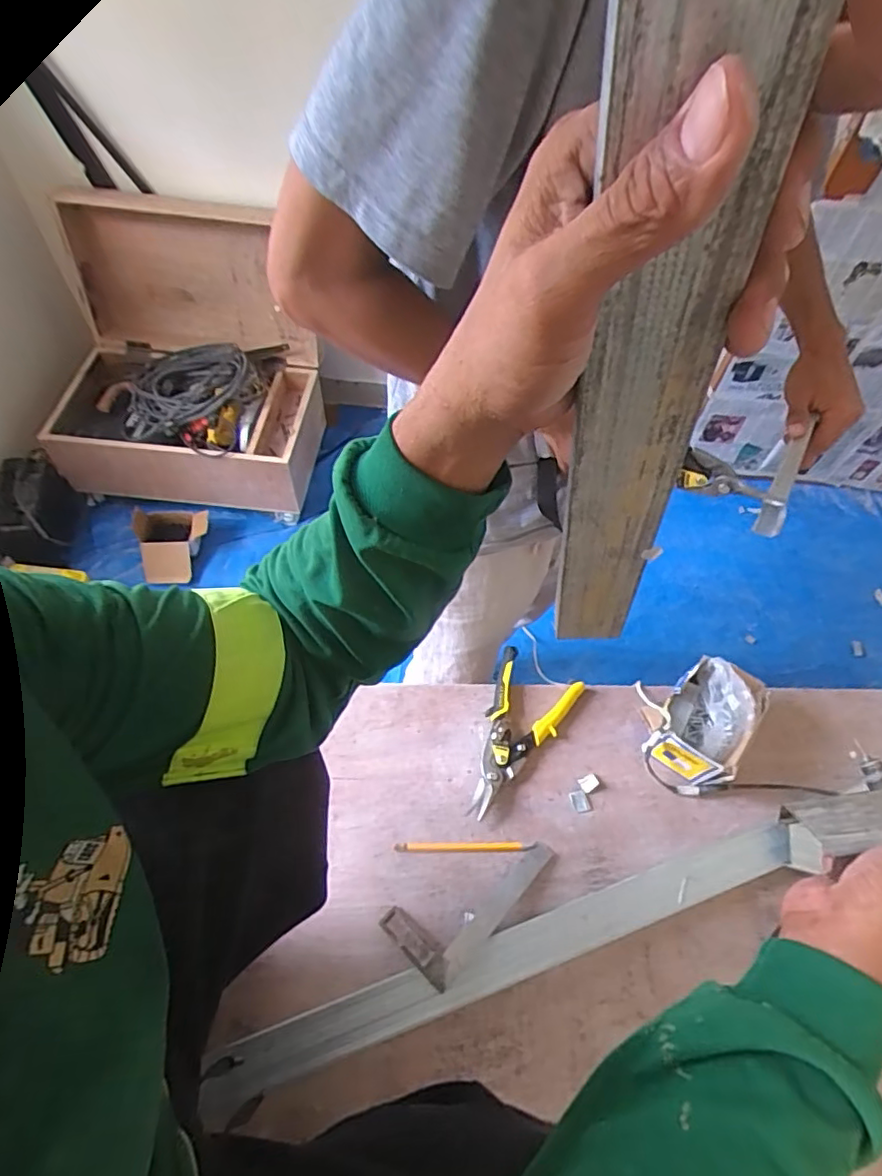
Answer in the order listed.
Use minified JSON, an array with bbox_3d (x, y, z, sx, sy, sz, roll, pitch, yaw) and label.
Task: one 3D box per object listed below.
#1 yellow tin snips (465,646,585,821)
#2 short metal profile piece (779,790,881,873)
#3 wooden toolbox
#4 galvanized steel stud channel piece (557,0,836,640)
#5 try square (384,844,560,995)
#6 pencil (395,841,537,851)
[{"bbox_3d":[0.093,0.199,0.815,0.118,0.033,0.234,30,61,13],"label":"yellow tin snips"},{"bbox_3d":[0.305,0.157,0.388,0.152,0.028,0.053,-6,22,1],"label":"short metal profile piece"},{"bbox_3d":[-0.713,-0.630,1.622,0.679,0.539,0.538,6,59,-1],"label":"wooden toolbox"},{"bbox_3d":[0.086,-0.057,0.275,0.046,0.378,0.022,-20,62,-2],"label":"galvanized steel stud channel piece"},{"bbox_3d":[0.038,0.366,0.711,0.206,0.027,0.098,-38,69,-24],"label":"try square"},{"bbox_3d":[0.032,0.330,0.748,0.177,0.006,0.011,2,59,-4],"label":"pencil"}]

